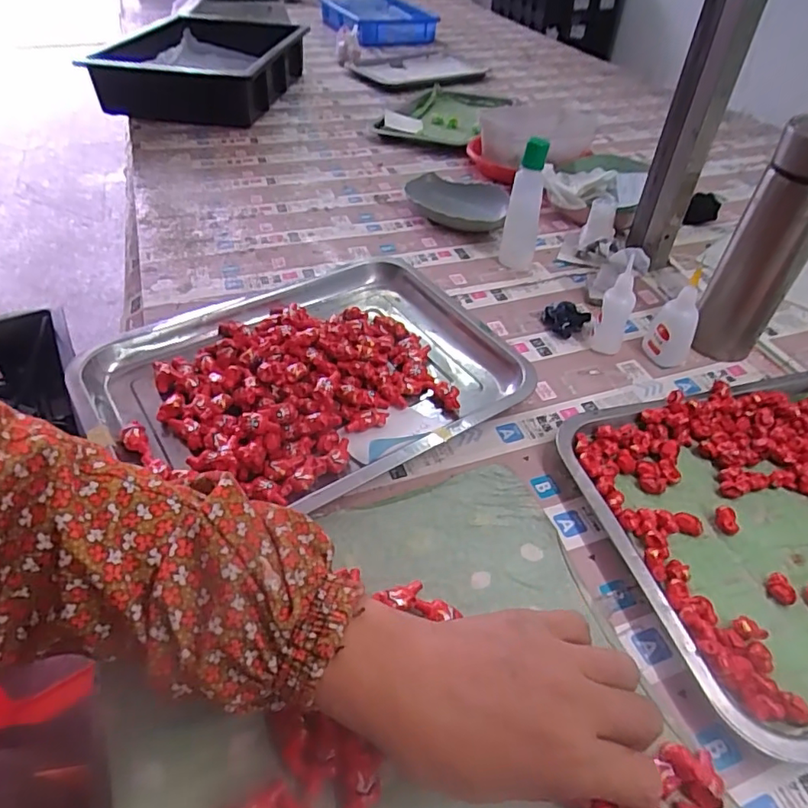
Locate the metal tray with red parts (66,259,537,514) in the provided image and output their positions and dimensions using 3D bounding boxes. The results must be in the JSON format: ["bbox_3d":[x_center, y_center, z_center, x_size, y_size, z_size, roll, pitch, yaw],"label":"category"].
[{"bbox_3d":[-0.086,-0.026,0.499,0.351,0.038,0.263,-25,50,-24],"label":"metal tray with red parts"}]

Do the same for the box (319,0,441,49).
[{"bbox_3d":[-0.075,-1.039,1.501,0.243,0.055,0.388,-10,45,-11],"label":"box"}]

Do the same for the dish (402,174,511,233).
[{"bbox_3d":[0.073,-0.273,0.760,0.152,0.030,0.104,21,48,19],"label":"dish"}]

